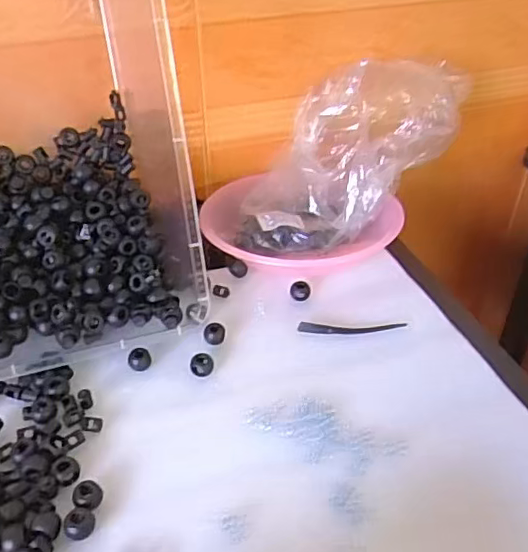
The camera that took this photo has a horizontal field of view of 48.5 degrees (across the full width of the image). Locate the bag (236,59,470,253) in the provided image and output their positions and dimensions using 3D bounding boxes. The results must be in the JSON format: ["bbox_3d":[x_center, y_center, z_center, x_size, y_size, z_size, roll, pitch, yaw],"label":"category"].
[{"bbox_3d":[0.076,-0.110,0.568,0.153,0.134,0.190,26,45,29],"label":"bag"}]

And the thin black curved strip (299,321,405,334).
[{"bbox_3d":[0.072,0.042,0.478,0.086,0.004,0.013,3,38,3],"label":"thin black curved strip"}]

